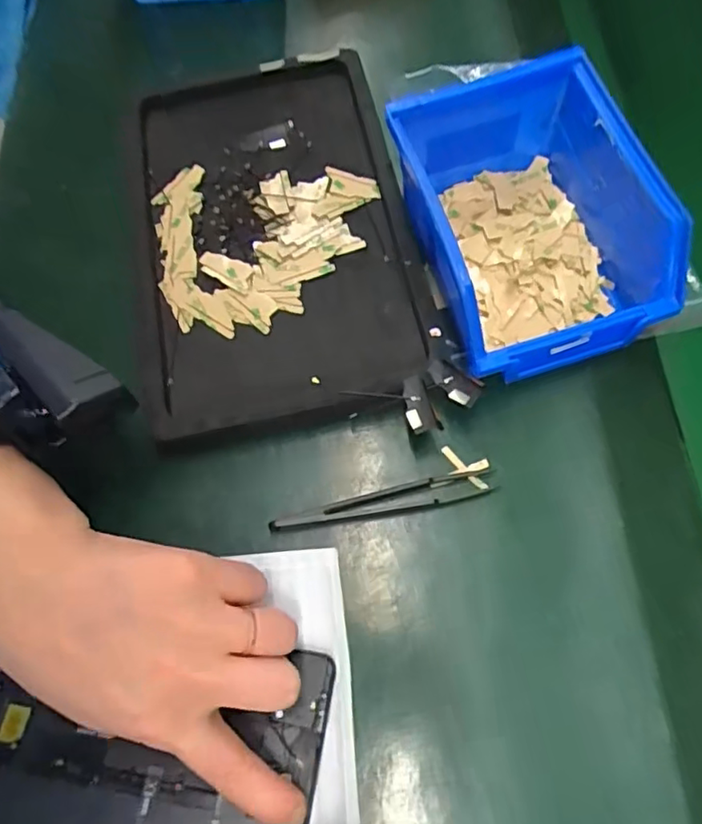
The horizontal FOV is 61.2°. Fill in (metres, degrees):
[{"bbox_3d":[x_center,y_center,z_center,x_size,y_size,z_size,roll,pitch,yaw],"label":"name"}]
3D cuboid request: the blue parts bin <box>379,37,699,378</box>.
[{"bbox_3d":[0.092,-0.094,0.308,0.116,0.076,0.143,-11,68,-3],"label":"blue parts bin"}]

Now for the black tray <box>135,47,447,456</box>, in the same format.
[{"bbox_3d":[-0.049,-0.111,0.360,0.161,0.033,0.277,-13,67,-4],"label":"black tray"}]

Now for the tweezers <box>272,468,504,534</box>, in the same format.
[{"bbox_3d":[0.016,0.044,0.291,0.110,0.012,0.013,-12,67,-3],"label":"tweezers"}]

